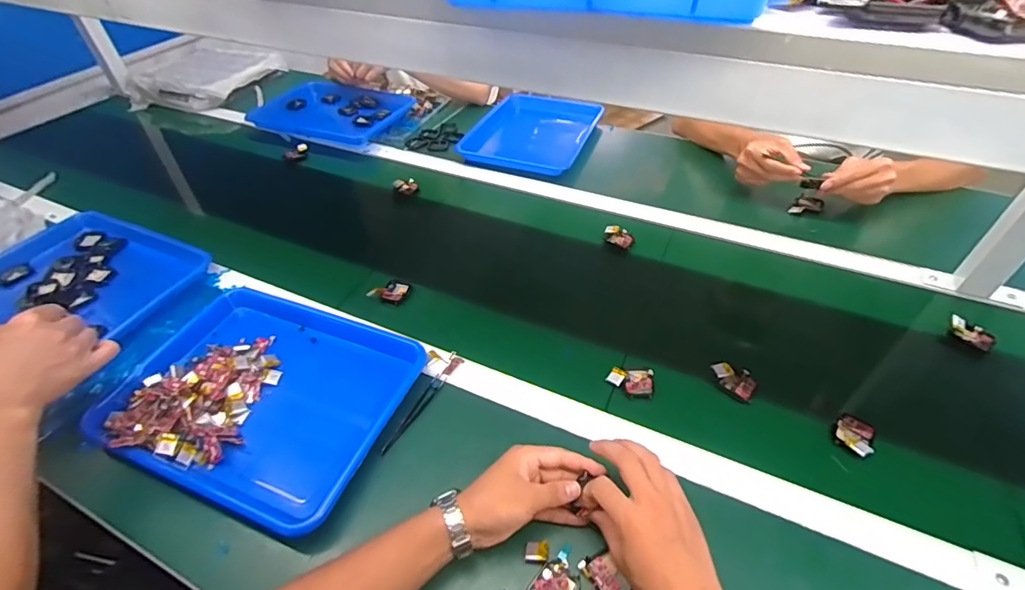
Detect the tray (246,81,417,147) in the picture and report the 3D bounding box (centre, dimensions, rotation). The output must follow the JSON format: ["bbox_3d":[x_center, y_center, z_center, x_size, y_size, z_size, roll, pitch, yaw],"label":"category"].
[{"bbox_3d":[-0.433,-0.449,1.173,0.334,0.041,0.254,17,48,19],"label":"tray"}]

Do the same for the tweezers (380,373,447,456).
[{"bbox_3d":[-0.117,0.144,0.580,0.013,0.013,0.119,18,49,20],"label":"tweezers"}]

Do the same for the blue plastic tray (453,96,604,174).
[{"bbox_3d":[0.053,-0.363,1.089,0.250,0.056,0.330,16,48,18],"label":"blue plastic tray"}]

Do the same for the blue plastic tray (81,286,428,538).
[{"bbox_3d":[-0.309,0.113,0.597,0.355,0.040,0.269,14,47,16],"label":"blue plastic tray"}]

